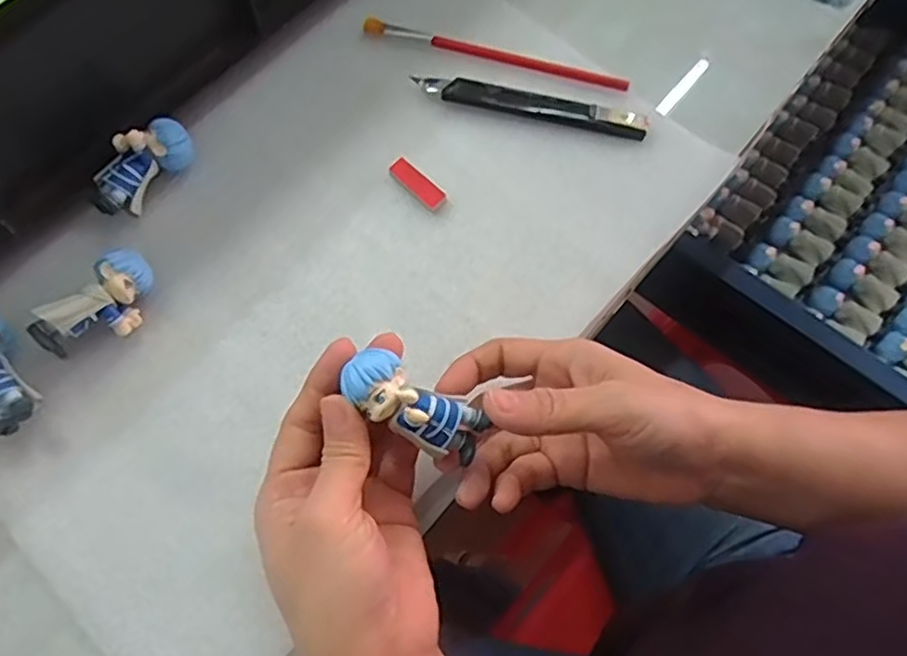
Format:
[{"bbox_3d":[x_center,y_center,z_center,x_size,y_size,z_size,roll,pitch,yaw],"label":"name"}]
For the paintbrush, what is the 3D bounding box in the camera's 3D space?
[{"bbox_3d":[0.025,-0.171,0.412,0.169,0.004,0.012,17,70,6],"label":"paintbrush"}]

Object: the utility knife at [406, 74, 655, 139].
[{"bbox_3d":[0.046,-0.134,0.394,0.137,0.006,0.019,11,70,4],"label":"utility knife"}]

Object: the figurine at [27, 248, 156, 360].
[{"bbox_3d":[-0.177,-0.010,0.335,0.026,0.033,0.061,30,72,11],"label":"figurine"}]

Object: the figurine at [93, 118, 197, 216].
[{"bbox_3d":[-0.169,-0.087,0.361,0.023,0.033,0.061,40,75,14],"label":"figurine"}]

